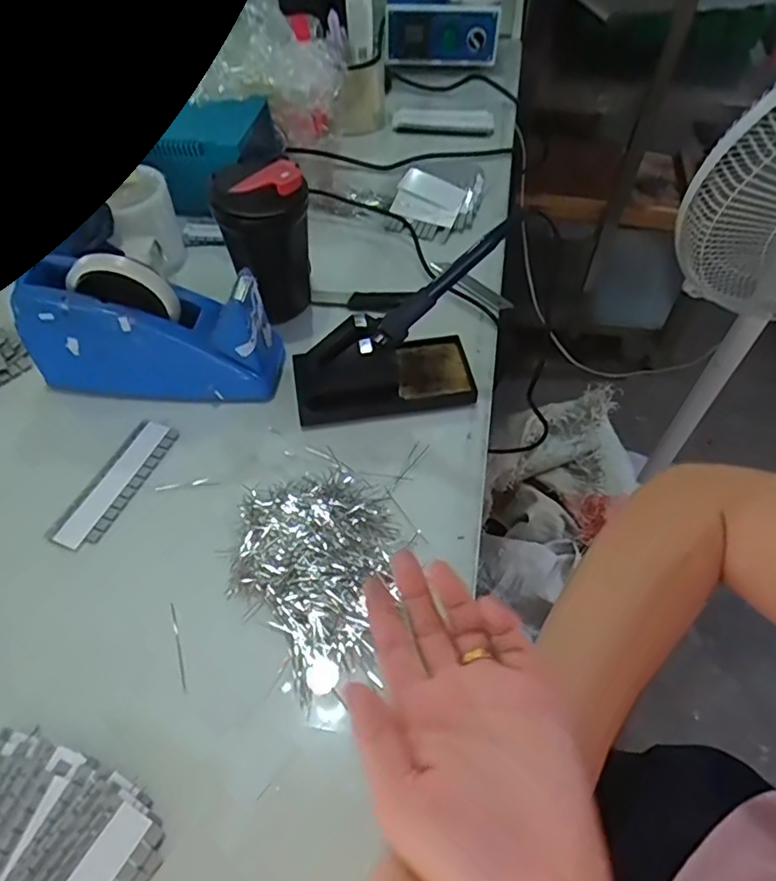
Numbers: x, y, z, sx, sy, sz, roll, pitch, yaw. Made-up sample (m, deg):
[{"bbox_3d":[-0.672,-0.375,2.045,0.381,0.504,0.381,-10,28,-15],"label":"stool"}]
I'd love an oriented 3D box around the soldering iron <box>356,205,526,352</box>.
[{"bbox_3d":[0.039,-0.117,0.472,0.022,0.168,0.015,24,43,-38],"label":"soldering iron"}]

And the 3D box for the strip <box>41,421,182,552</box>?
[{"bbox_3d":[-0.223,0.033,0.493,0.041,0.004,0.125,19,56,13],"label":"strip"}]

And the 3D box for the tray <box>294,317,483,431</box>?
[{"bbox_3d":[-0.004,-0.069,0.532,0.158,0.065,0.077,-9,55,-8],"label":"tray"}]

